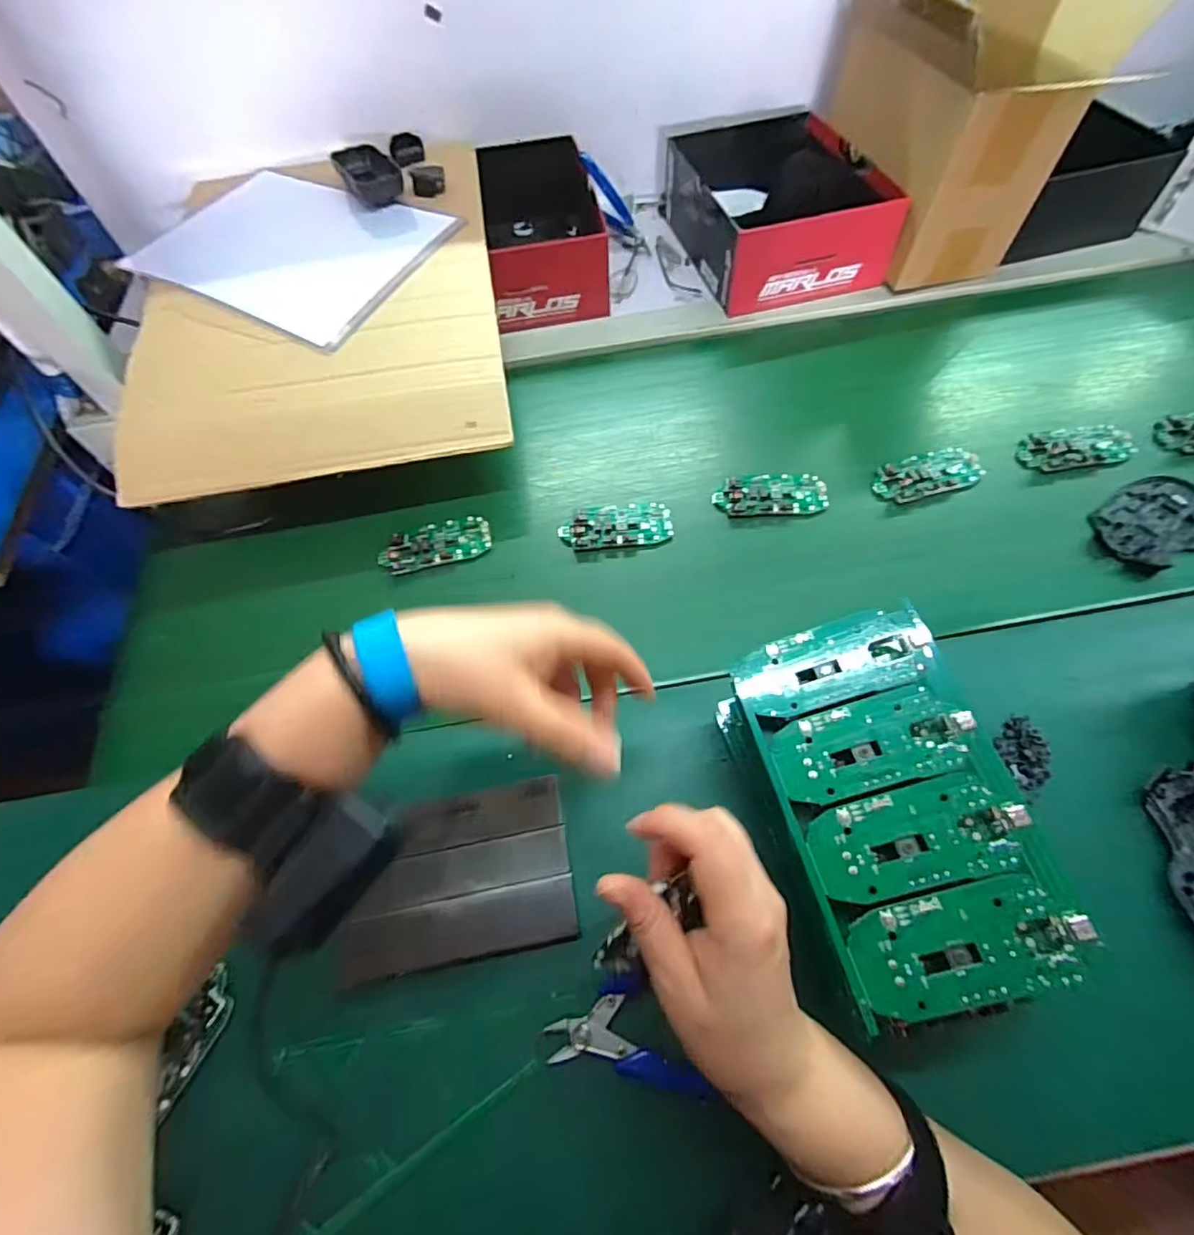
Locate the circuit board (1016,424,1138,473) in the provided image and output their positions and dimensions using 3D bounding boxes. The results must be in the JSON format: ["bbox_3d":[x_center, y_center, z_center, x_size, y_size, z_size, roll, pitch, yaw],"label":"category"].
[{"bbox_3d":[0.451,-0.159,0.530,0.105,0.008,0.047,-7,61,-1],"label":"circuit board"}]

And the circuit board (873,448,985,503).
[{"bbox_3d":[0.306,-0.135,0.523,0.099,0.014,0.047,-16,62,-6],"label":"circuit board"}]

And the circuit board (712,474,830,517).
[{"bbox_3d":[0.159,-0.114,0.521,0.098,0.012,0.046,-1,62,2],"label":"circuit board"}]

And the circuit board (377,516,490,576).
[{"bbox_3d":[-0.148,-0.068,0.516,0.099,0.008,0.047,-13,62,-4],"label":"circuit board"}]

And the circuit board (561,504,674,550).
[{"bbox_3d":[0.017,-0.084,0.513,0.099,0.009,0.046,-7,61,-1],"label":"circuit board"}]

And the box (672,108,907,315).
[{"bbox_3d":[0.205,-0.497,0.678,0.196,0.091,0.272,-14,62,-5],"label":"box"}]

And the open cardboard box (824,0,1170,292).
[{"bbox_3d":[0.366,-0.542,0.611,0.171,0.208,0.282,-19,62,-7],"label":"open cardboard box"}]

